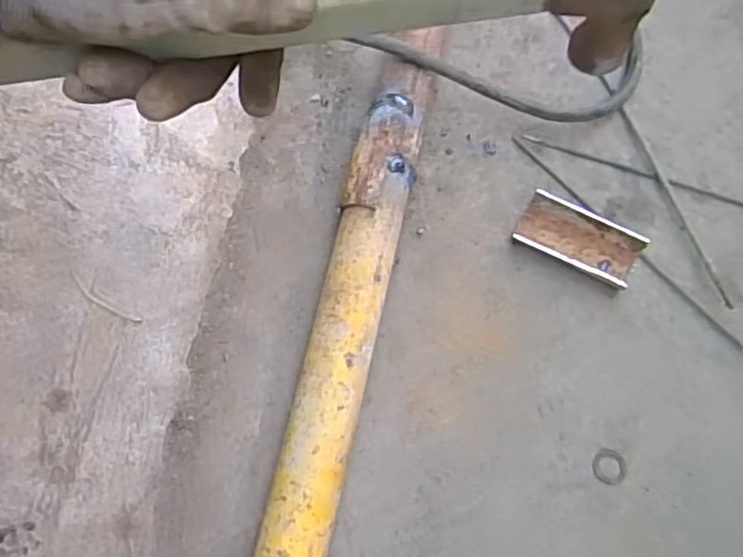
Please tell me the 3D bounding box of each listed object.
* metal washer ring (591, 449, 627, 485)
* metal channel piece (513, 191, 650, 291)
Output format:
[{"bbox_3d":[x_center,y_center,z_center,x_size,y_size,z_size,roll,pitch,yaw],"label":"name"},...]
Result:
[{"bbox_3d":[0.182,0.144,0.508,0.026,0.004,0.026,0,71,-1],"label":"metal washer ring"},{"bbox_3d":[0.173,-0.031,0.559,0.098,0.024,0.053,27,73,7],"label":"metal channel piece"}]

